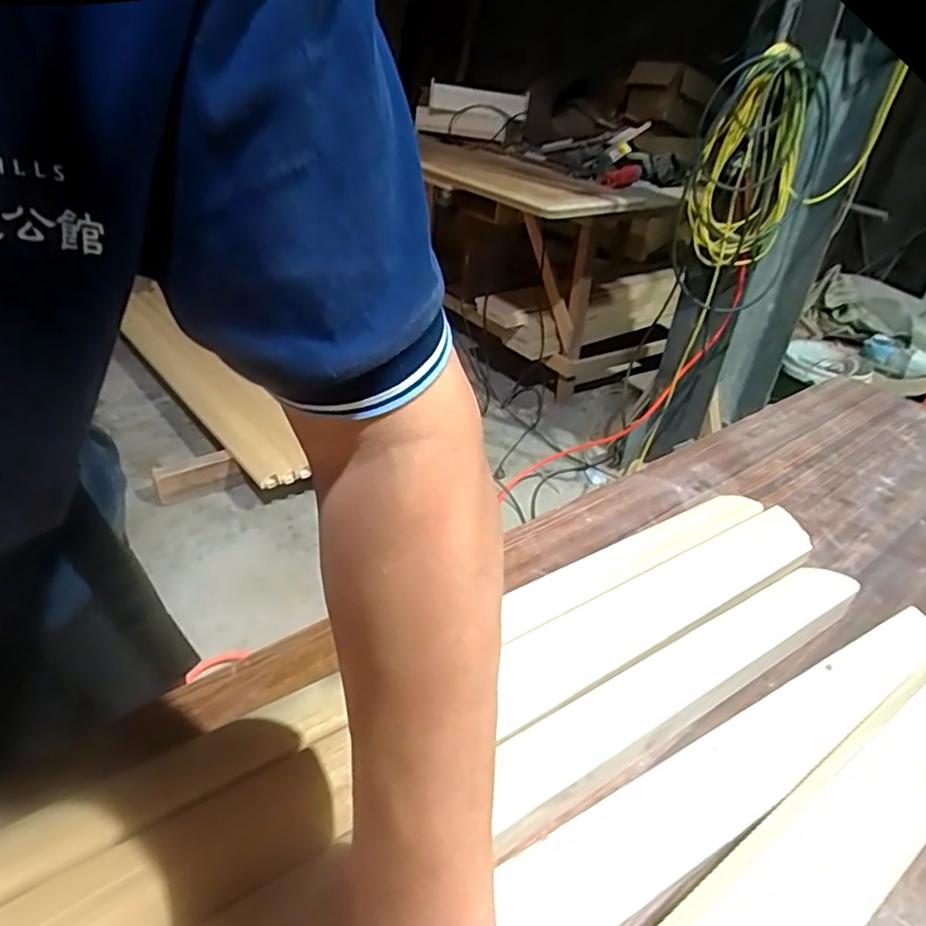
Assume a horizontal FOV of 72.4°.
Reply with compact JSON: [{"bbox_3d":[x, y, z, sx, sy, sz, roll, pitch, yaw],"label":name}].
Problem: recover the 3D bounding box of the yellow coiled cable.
[{"bbox_3d":[0.671,-0.704,1.494,0.224,0.440,0.105,16,33,17],"label":"yellow coiled cable"}]

